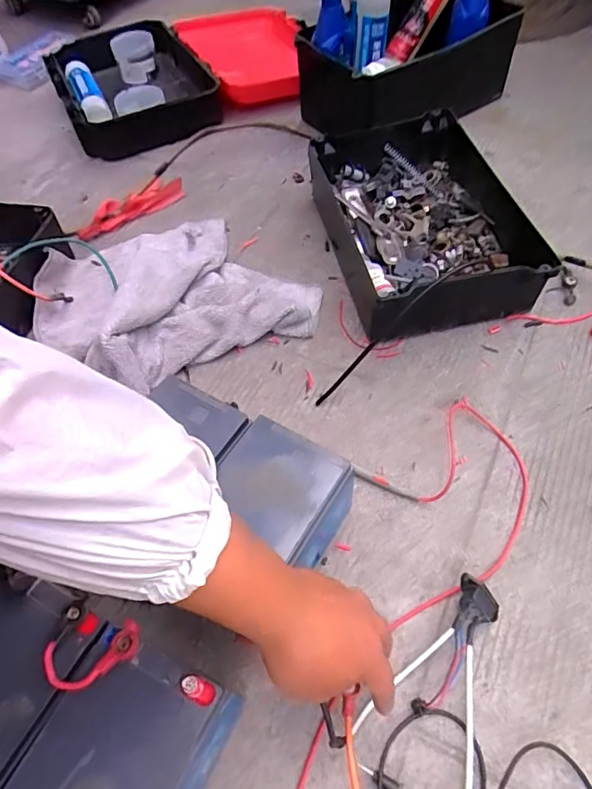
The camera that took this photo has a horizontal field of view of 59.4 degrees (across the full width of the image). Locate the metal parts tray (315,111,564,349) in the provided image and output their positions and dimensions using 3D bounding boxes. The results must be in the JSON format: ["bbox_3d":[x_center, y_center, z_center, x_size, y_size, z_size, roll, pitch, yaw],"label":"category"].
[{"bbox_3d":[0.174,-0.232,0.700,0.244,0.086,0.365,-10,56,-2],"label":"metal parts tray"}]

